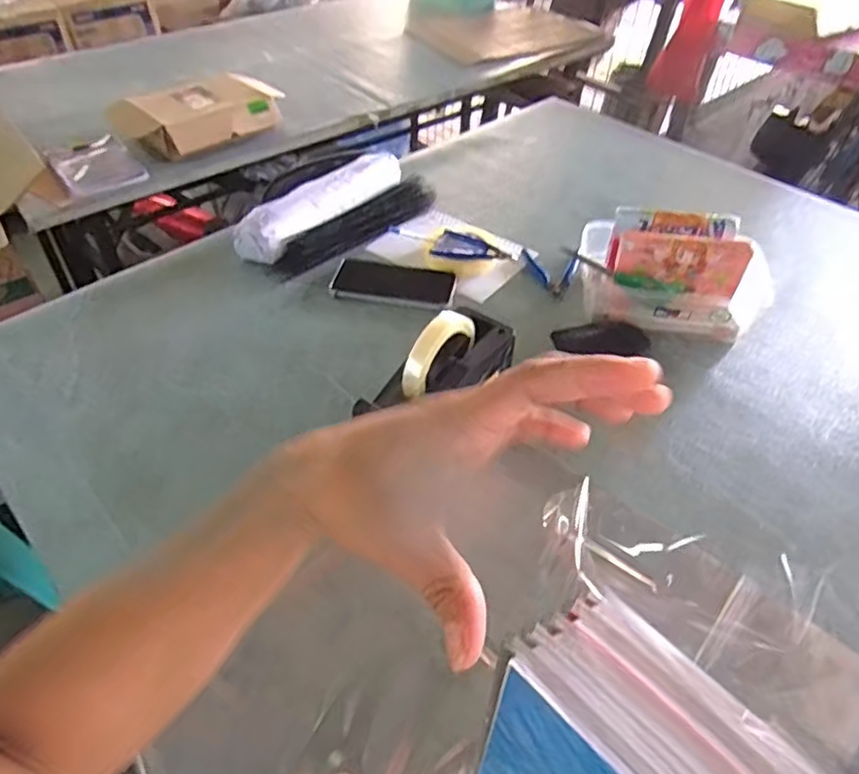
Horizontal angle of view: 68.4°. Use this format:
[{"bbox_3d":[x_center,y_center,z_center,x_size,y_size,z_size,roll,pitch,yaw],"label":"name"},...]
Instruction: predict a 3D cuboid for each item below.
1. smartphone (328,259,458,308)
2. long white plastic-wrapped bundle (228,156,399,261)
[{"bbox_3d":[-0.049,-0.142,0.872,0.167,0.014,0.072,6,45,4],"label":"smartphone"},{"bbox_3d":[-0.158,-0.280,0.962,0.078,0.050,0.316,31,53,26],"label":"long white plastic-wrapped bundle"}]

